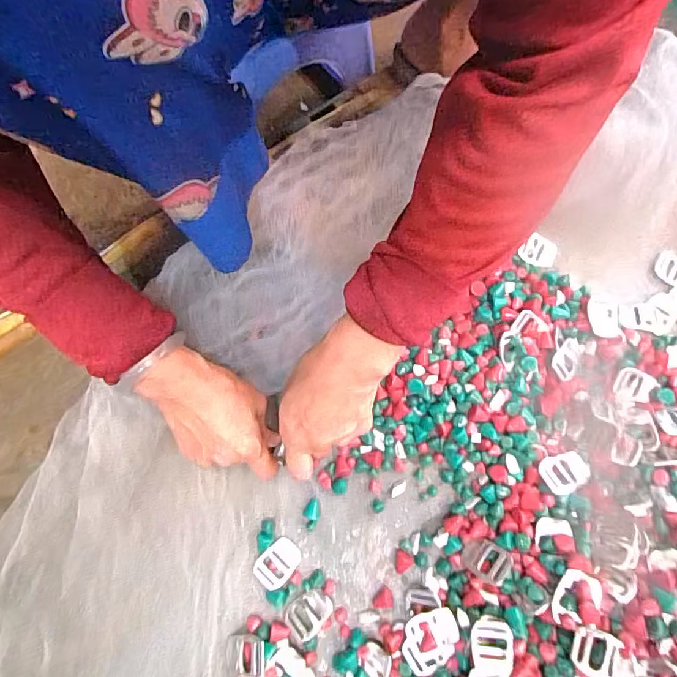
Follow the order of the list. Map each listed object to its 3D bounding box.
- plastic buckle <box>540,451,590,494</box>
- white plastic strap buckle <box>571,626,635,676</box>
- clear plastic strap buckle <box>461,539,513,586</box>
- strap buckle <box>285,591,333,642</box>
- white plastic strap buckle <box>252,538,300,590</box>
[{"bbox_3d":[0.192,0.113,0.399,0.044,0.004,0.032,-23,53,-15],"label":"plastic buckle"},{"bbox_3d":[0.183,0.220,0.324,0.039,0.005,0.030,12,57,16],"label":"white plastic strap buckle"},{"bbox_3d":[0.120,0.181,0.381,0.036,0.007,0.028,23,68,36],"label":"clear plastic strap buckle"},{"bbox_3d":[-0.025,0.225,0.382,0.036,0.005,0.029,-40,75,-11],"label":"strap buckle"},{"bbox_3d":[-0.053,0.191,0.394,0.029,0.004,0.042,43,77,14],"label":"white plastic strap buckle"}]

